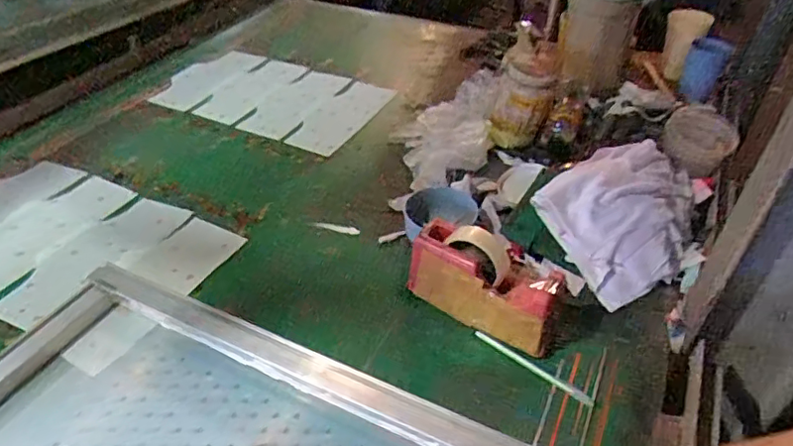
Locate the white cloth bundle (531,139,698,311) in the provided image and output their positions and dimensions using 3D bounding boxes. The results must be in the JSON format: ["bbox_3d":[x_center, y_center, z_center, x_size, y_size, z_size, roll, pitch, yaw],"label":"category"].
[{"bbox_3d":[0.352,-0.022,0.854,0.294,0.057,0.205,-31,76,-28],"label":"white cloth bundle"}]

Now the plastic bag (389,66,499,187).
[{"bbox_3d":[0.086,-0.179,1.039,0.177,0.099,0.219,7,41,3],"label":"plastic bag"}]

